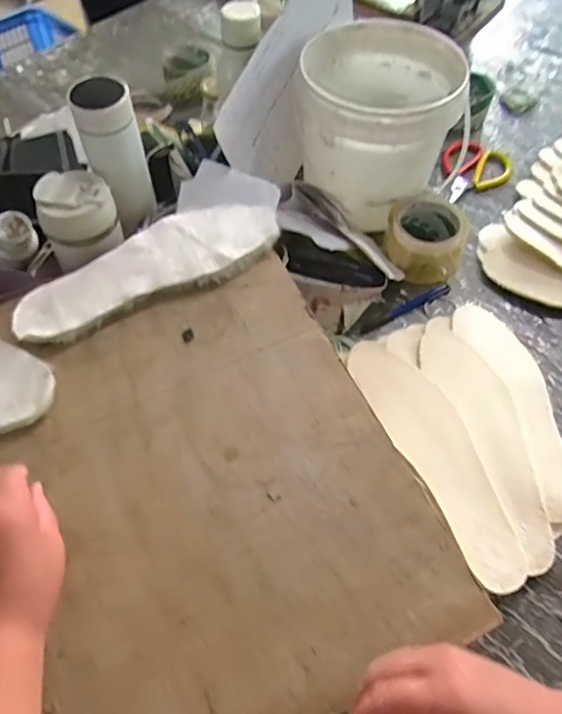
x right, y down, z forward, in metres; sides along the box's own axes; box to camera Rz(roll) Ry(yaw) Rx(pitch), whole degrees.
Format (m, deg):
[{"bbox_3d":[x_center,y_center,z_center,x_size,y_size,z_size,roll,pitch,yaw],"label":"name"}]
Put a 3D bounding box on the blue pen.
[{"bbox_3d":[0.161,-0.063,0.730,0.129,0.017,0.015,-27,62,-4],"label":"blue pen"}]

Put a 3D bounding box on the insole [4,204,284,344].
[{"bbox_3d":[-0.139,-0.098,0.588,0.280,0.019,0.095,-23,59,-7],"label":"insole"}]

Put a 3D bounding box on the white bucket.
[{"bbox_3d":[0.132,-0.307,0.757,0.211,0.179,0.224,1,56,-1],"label":"white bucket"}]

